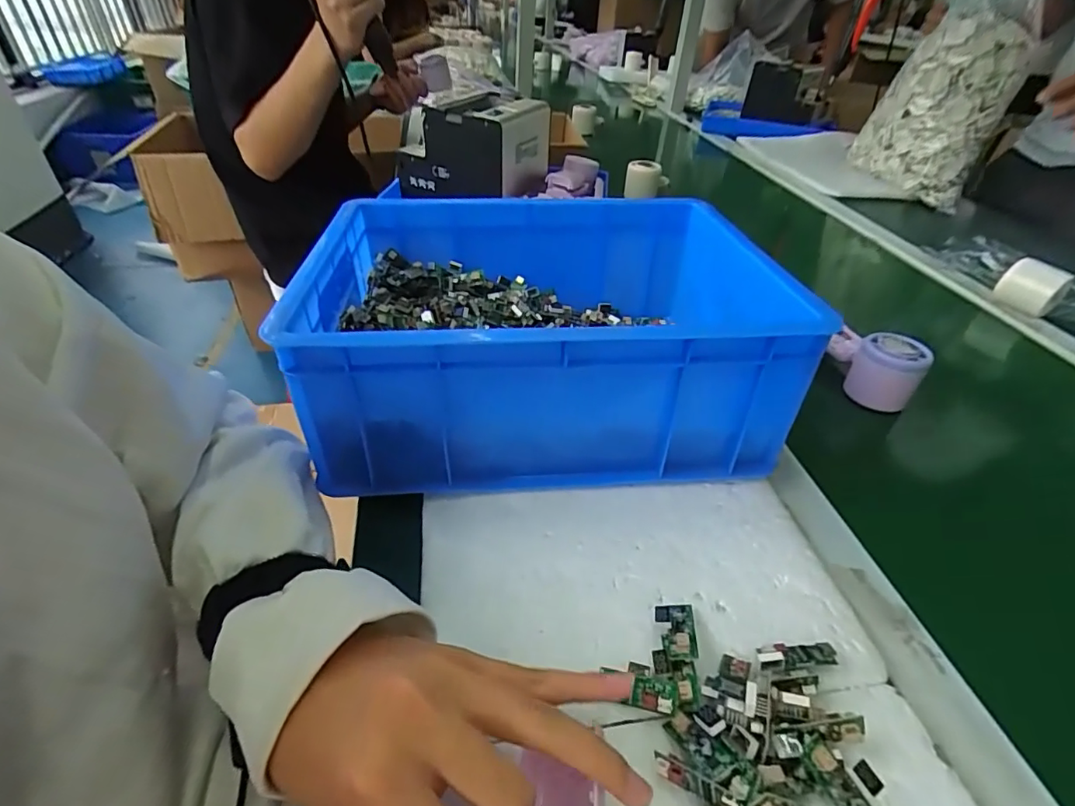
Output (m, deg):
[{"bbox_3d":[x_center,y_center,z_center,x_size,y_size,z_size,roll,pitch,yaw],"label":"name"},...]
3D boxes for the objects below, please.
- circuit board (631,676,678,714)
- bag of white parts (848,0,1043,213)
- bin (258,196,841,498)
[{"bbox_3d":[0.057,0.143,0.257,0.021,0.004,0.014,2,57,21],"label":"circuit board"},{"bbox_3d":[0.702,-0.539,0.917,0.085,0.311,0.223,-25,52,-28],"label":"bag of white parts"},{"bbox_3d":[0.001,-0.069,0.425,0.312,0.127,0.252,0,40,-7],"label":"bin"}]

